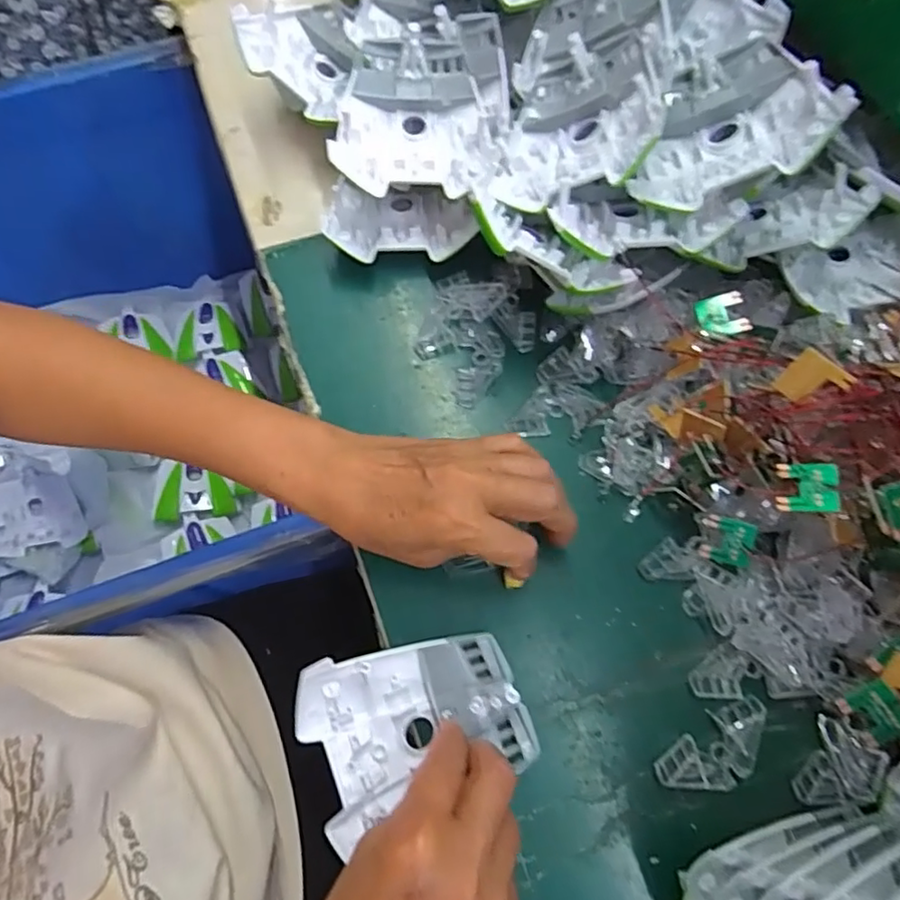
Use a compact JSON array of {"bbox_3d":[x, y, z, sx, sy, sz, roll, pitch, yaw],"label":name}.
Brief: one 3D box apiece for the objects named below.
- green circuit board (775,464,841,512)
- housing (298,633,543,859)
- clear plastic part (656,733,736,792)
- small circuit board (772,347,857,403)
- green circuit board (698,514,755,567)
[{"bbox_3d":[0.176,0.019,0.293,0.026,0.004,0.025,0,68,30],"label":"green circuit board"},{"bbox_3d":[-0.018,0.140,0.308,0.110,0.020,0.081,-19,74,-7],"label":"housing"},{"bbox_3d":[0.128,0.165,0.314,0.038,0.008,0.023,2,73,-1],"label":"clear plastic part"},{"bbox_3d":[0.178,-0.033,0.292,0.027,0.024,0.004,40,37,11],"label":"small circuit board"},{"bbox_3d":[0.155,0.051,0.331,0.026,0.006,0.026,9,91,21],"label":"green circuit board"}]

